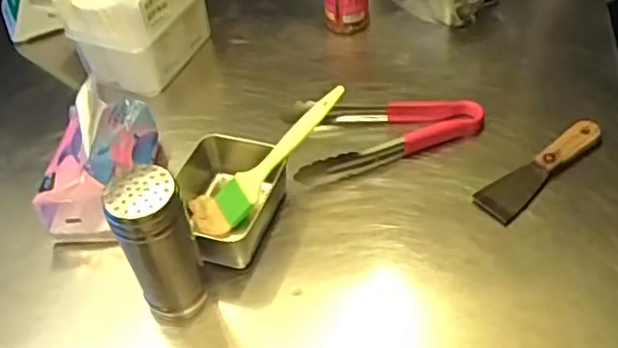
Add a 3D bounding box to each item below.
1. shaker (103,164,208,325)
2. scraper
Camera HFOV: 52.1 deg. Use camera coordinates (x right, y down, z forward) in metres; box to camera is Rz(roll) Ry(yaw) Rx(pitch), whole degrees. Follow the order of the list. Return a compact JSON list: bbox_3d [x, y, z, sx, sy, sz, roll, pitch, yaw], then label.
[{"bbox_3d":[-0.134,0.066,0.568,0.056,0.152,0.050,-12,46,-7],"label":"shaker"},{"bbox_3d":[0.252,-0.011,0.694,0.174,0.023,0.043,-34,52,-25],"label":"scraper"}]

